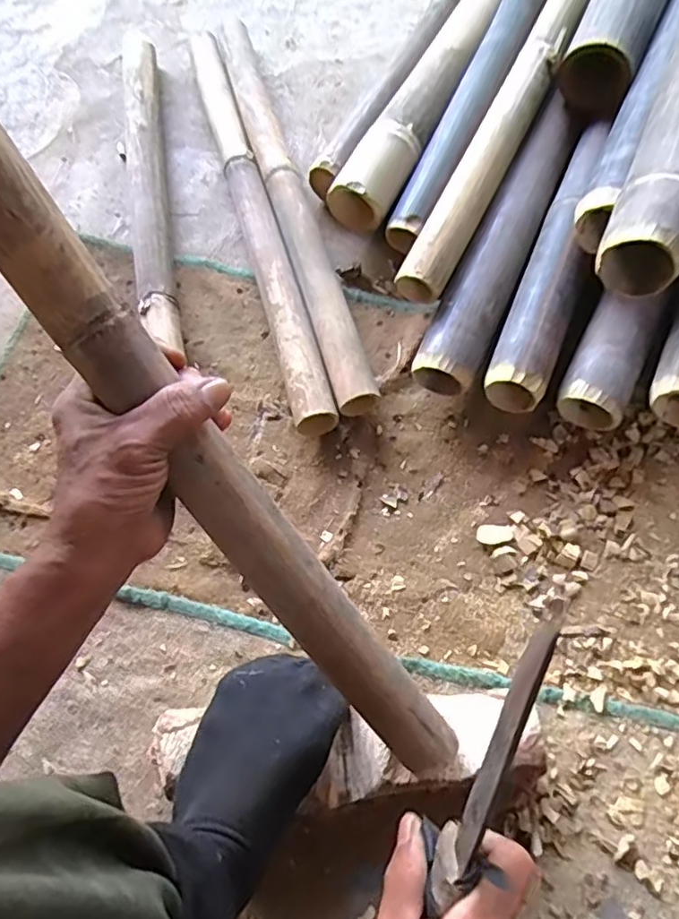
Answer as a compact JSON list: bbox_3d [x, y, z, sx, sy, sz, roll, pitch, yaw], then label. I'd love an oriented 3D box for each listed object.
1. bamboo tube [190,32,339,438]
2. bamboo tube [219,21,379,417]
[{"bbox_3d":[-0.112,-0.326,0.762,0.051,0.050,0.657,-16,69,-1],"label":"bamboo tube"},{"bbox_3d":[-0.068,-0.342,0.759,0.053,0.052,0.637,-17,69,-2],"label":"bamboo tube"}]

